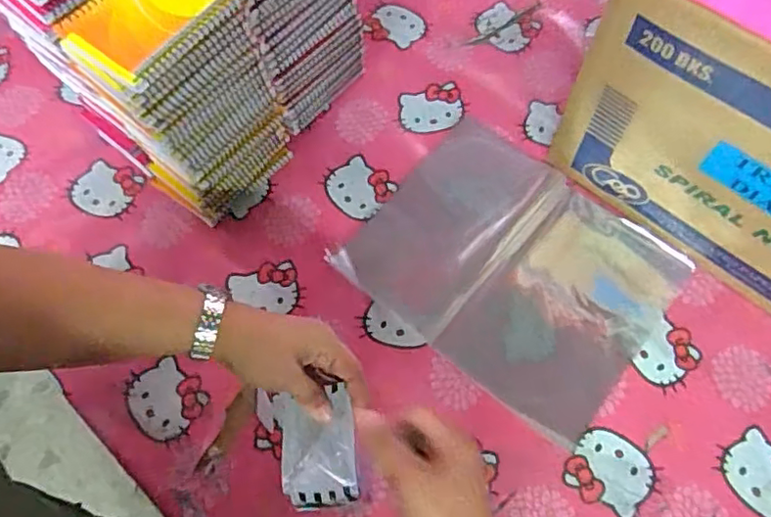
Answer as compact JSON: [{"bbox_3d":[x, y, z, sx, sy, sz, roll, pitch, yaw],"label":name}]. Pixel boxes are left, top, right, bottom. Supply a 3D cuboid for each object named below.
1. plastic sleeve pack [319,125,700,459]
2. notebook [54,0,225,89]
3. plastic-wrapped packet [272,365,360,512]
[{"bbox_3d":[0.139,0.004,0.661,0.323,0.018,0.257,38,73,16],"label":"plastic sleeve pack"},{"bbox_3d":[-0.195,-0.211,0.491,0.097,0.012,0.138,35,73,15],"label":"notebook"},{"bbox_3d":[-0.055,0.145,0.470,0.061,0.020,0.096,-15,66,5],"label":"plastic-wrapped packet"}]

